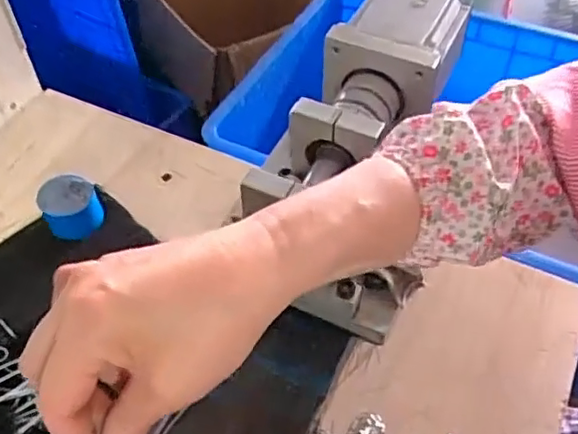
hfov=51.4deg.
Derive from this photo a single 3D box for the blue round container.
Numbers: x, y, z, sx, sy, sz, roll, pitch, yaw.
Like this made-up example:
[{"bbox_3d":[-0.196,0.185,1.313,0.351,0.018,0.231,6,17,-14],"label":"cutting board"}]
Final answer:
[{"bbox_3d":[-0.195,-0.006,0.545,0.049,0.045,0.055,-21,54,-14],"label":"blue round container"}]

